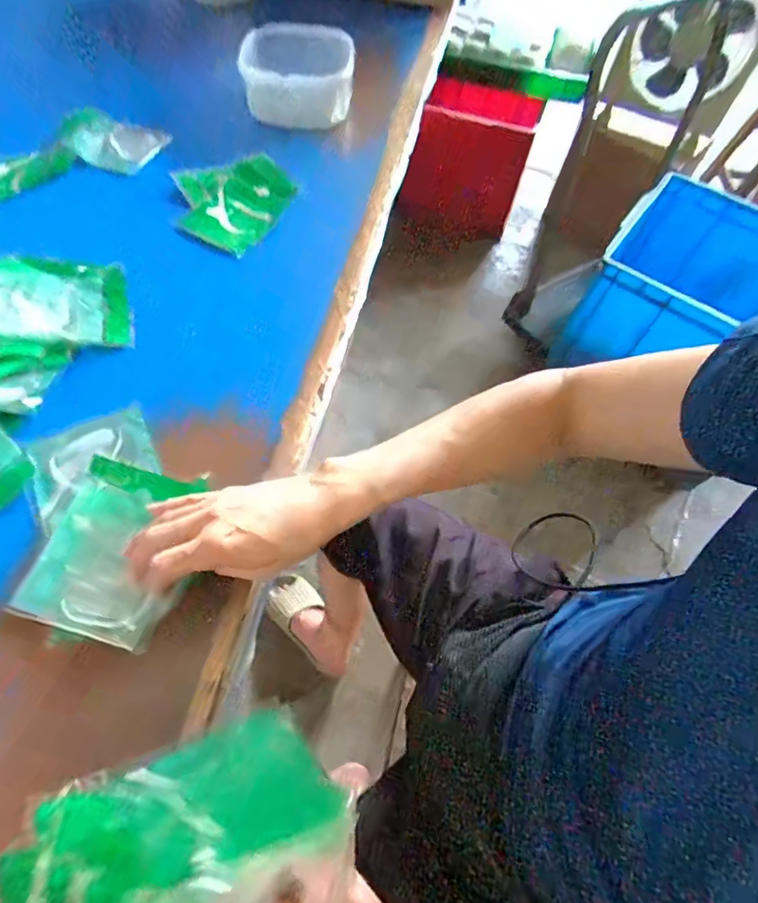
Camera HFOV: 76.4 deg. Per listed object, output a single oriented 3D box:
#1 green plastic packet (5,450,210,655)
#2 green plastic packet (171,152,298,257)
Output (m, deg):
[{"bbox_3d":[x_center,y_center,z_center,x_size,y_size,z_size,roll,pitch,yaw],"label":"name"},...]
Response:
[{"bbox_3d":[-0.205,0.074,0.382,0.110,0.021,0.133,14,61,4],"label":"green plastic packet"},{"bbox_3d":[-0.196,-0.326,0.621,0.141,0.028,0.157,18,61,6],"label":"green plastic packet"}]

